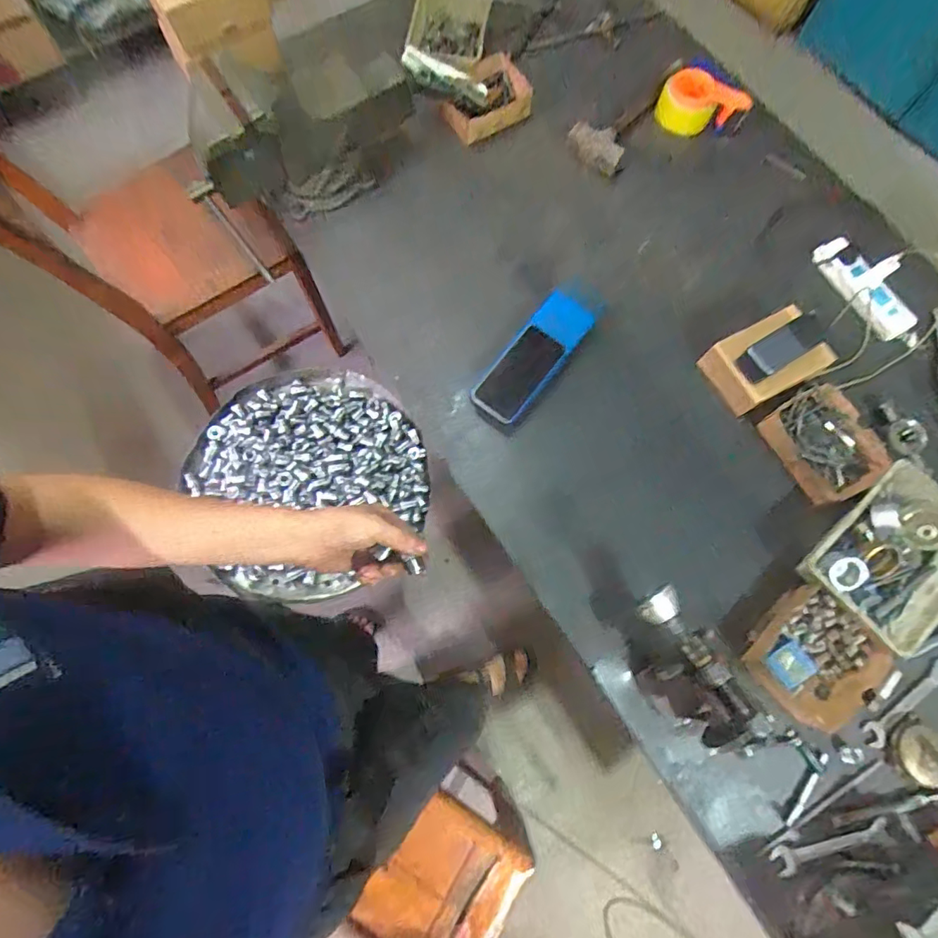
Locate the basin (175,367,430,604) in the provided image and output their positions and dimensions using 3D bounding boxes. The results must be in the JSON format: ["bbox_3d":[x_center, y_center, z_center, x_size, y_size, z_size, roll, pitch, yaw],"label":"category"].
[{"bbox_3d":[-0.251,0.006,0.817,0.352,0.092,0.362,-25,76,-10],"label":"basin"}]

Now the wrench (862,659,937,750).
[{"bbox_3d":[0.638,0.340,0.738,0.174,0.010,0.036,-31,76,-9],"label":"wrench"}]

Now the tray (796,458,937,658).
[{"bbox_3d":[0.636,0.127,0.764,0.252,0.056,0.174,-40,79,-13],"label":"tray"}]

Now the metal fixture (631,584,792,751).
[{"bbox_3d":[0.270,0.259,0.645,0.072,0.187,0.214,-33,77,-12],"label":"metal fixture"}]

